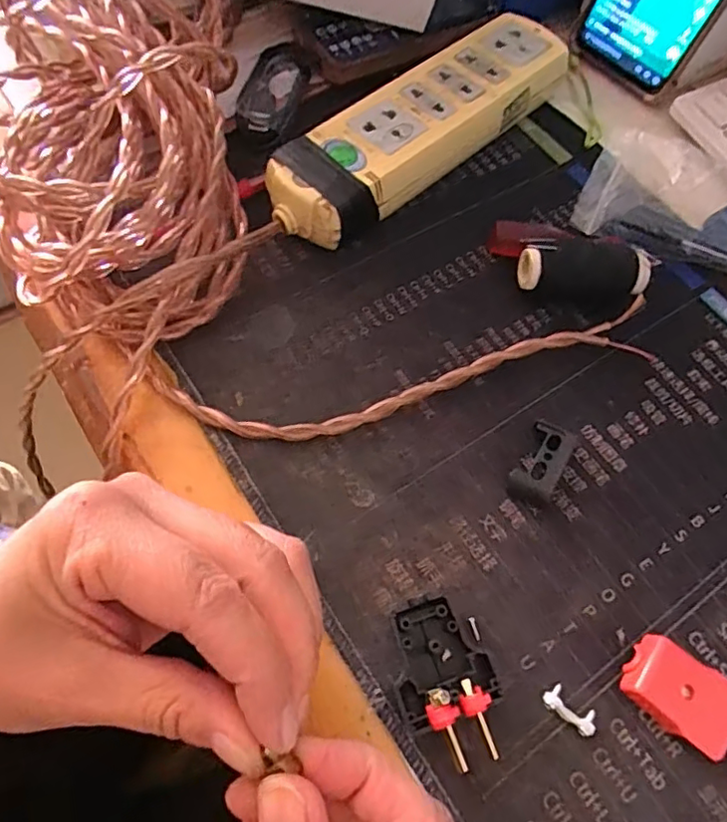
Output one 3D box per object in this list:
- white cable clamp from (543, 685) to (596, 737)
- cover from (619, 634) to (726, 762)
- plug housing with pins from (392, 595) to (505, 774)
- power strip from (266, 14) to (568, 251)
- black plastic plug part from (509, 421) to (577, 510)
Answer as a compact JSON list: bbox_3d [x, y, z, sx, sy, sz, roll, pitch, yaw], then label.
[{"bbox_3d":[0.080,0.116,0.227,0.021,0.004,0.009,38,69,13],"label":"white cable clamp"},{"bbox_3d":[0.123,0.110,0.228,0.042,0.012,0.029,33,68,11],"label":"cover"},{"bbox_3d":[0.030,0.102,0.225,0.036,0.016,0.057,-18,68,-11],"label":"plug housing with pins"},{"bbox_3d":[0.034,-0.165,0.339,0.209,0.035,0.054,-41,74,-19],"label":"power strip"},{"bbox_3d":[0.080,0.024,0.265,0.019,0.012,0.037,29,67,10],"label":"black plastic plug part"}]

